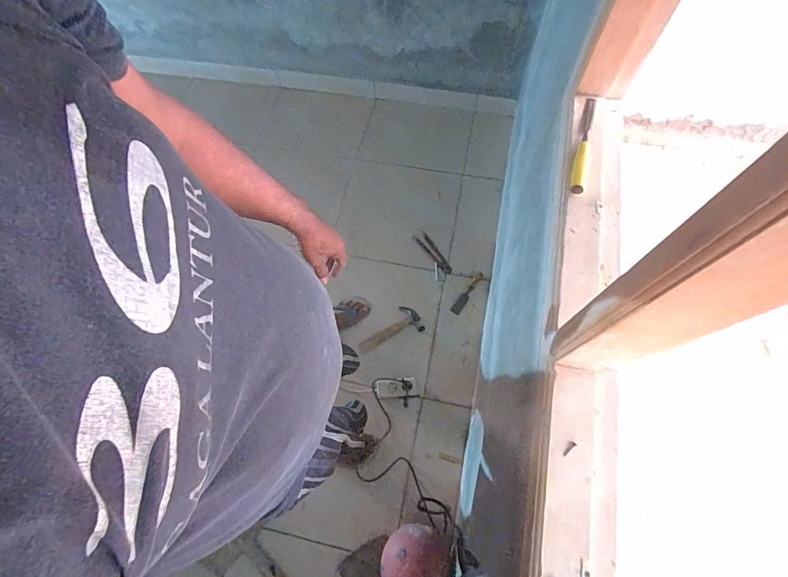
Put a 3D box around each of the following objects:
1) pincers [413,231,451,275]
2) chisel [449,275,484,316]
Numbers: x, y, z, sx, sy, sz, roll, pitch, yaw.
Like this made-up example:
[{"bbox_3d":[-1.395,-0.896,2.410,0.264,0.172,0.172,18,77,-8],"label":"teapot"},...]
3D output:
[{"bbox_3d":[0.171,-0.153,1.637,0.059,0.013,0.243,-34,60,-10],"label":"pincers"},{"bbox_3d":[0.286,0.018,1.512,0.039,0.019,0.194,33,74,15],"label":"chisel"}]

